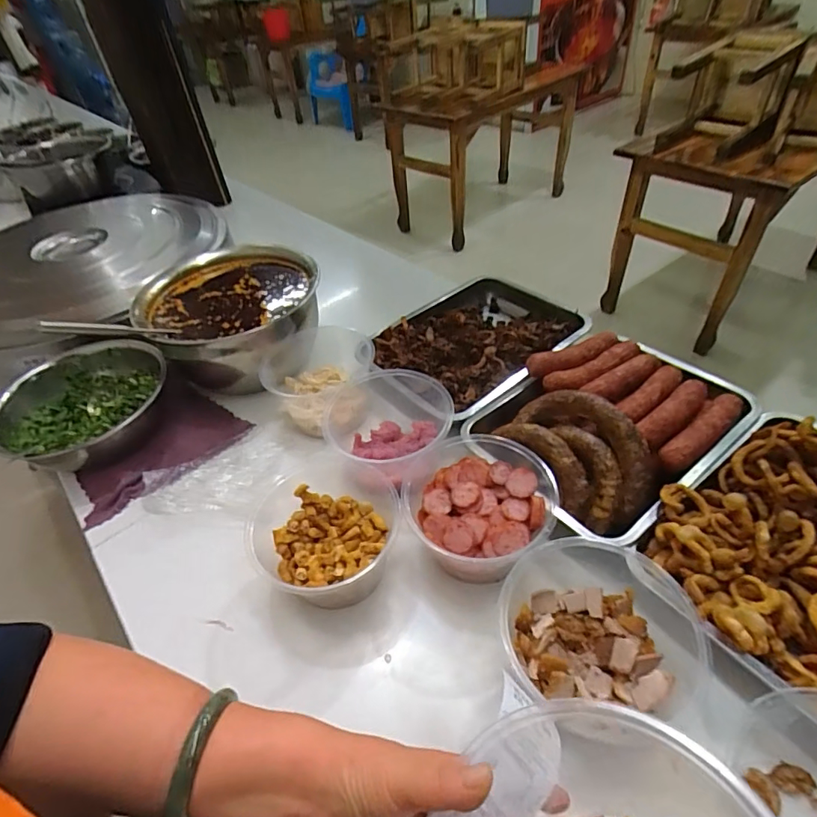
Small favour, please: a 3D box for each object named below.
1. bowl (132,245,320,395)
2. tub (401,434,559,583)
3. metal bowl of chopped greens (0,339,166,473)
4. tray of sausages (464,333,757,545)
[{"bbox_3d":[-0.294,-0.145,0.867,0.284,0.154,0.293,-9,44,-3],"label":"bowl"},{"bbox_3d":[0.084,0.125,0.578,0.165,0.100,0.172,-12,45,-6],"label":"tub"},{"bbox_3d":[-0.507,-0.004,0.783,0.236,0.099,0.237,-3,44,3],"label":"metal bowl of chopped greens"},{"bbox_3d":[0.273,0.002,0.669,0.334,0.057,0.265,-32,50,-24],"label":"tray of sausages"}]

